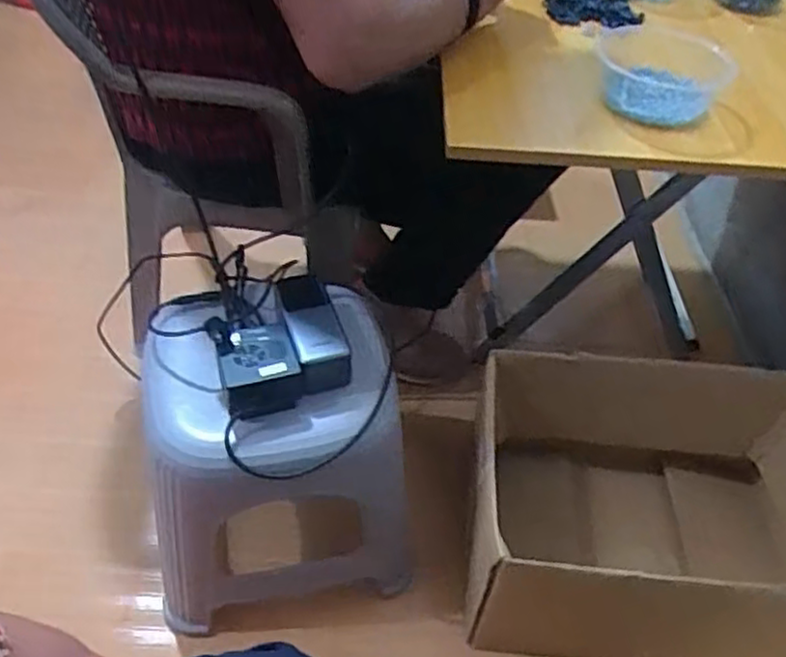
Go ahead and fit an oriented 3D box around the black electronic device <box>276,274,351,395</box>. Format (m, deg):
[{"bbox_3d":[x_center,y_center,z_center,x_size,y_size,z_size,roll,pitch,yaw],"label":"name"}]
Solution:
[{"bbox_3d":[-0.086,-0.002,0.741,0.052,0.050,0.143,-12,49,-16],"label":"black electronic device"}]

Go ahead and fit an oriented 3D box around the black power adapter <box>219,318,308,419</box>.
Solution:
[{"bbox_3d":[-0.132,0.040,0.698,0.080,0.043,0.083,-13,49,-16],"label":"black power adapter"}]

